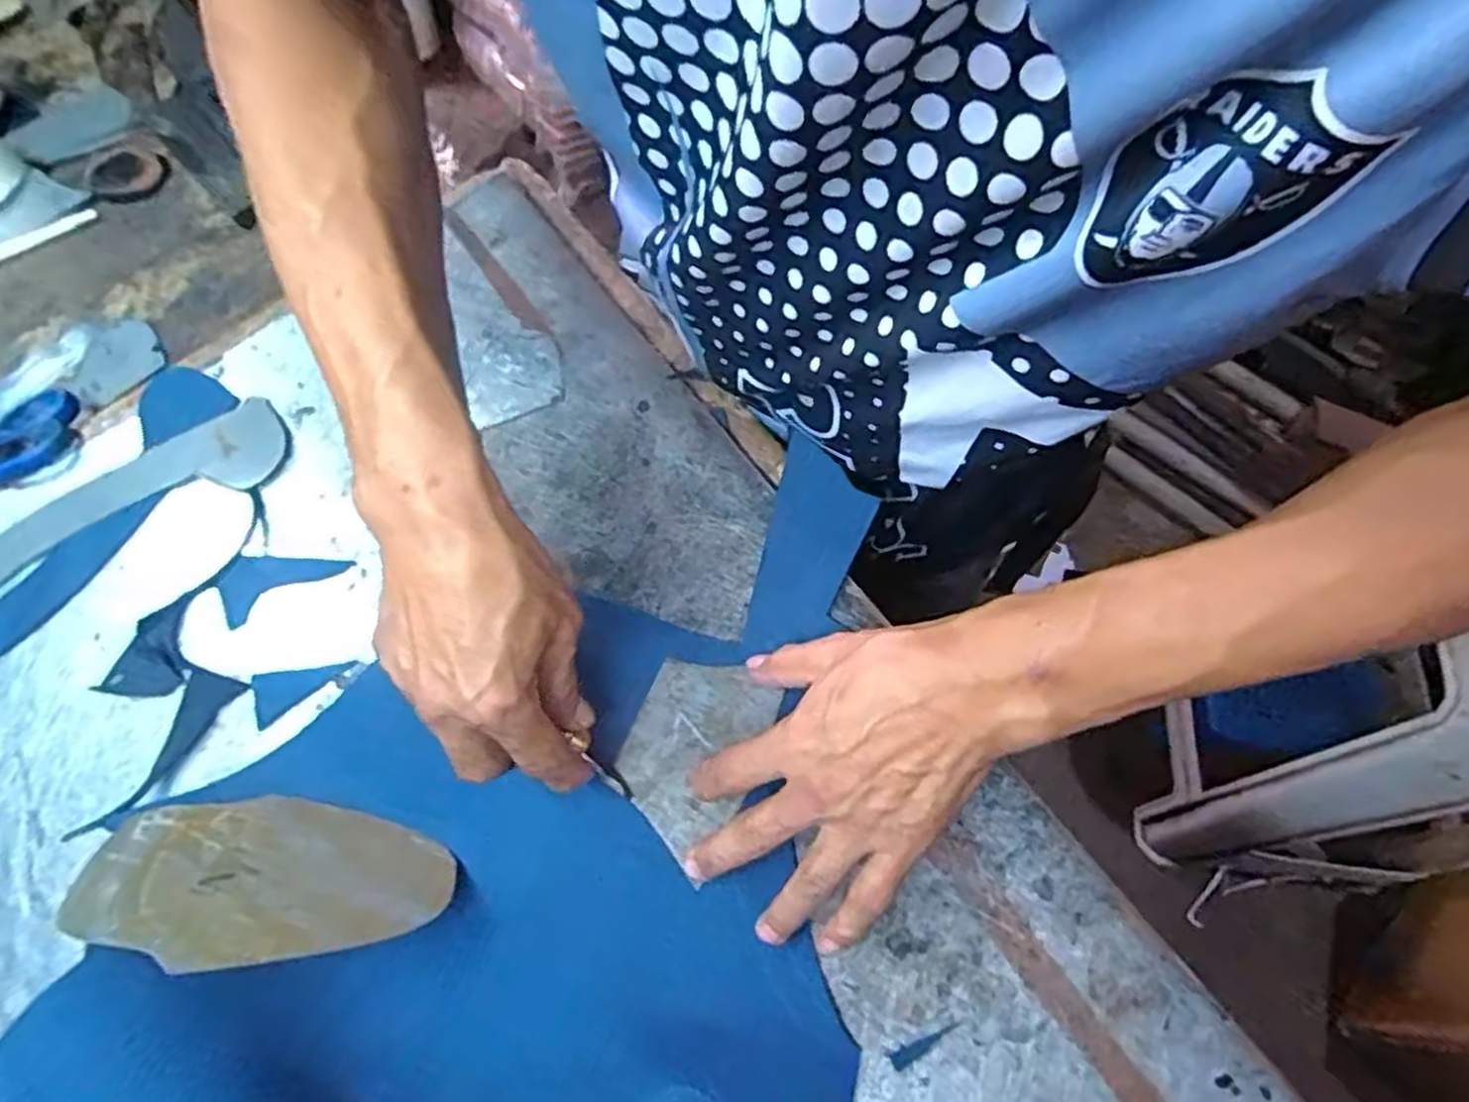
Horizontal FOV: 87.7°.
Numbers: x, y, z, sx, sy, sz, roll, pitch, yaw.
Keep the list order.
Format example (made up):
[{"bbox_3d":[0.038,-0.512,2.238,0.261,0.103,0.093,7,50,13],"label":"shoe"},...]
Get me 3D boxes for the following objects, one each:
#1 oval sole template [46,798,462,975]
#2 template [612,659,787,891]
[{"bbox_3d":[-0.204,0.144,0.343,0.141,0.007,0.088,4,25,-21],"label":"oval sole template"},{"bbox_3d":[-0.023,0.101,0.390,0.064,0.005,0.091,23,72,11],"label":"template"}]

